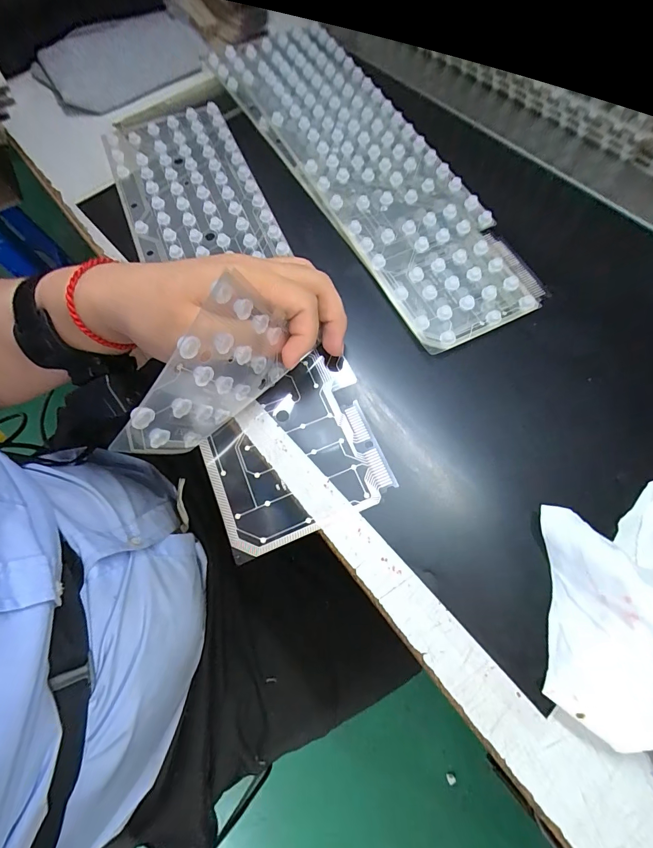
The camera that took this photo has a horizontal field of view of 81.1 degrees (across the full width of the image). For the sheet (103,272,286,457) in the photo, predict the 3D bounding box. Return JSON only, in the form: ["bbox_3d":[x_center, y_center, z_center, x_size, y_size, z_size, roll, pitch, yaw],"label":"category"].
[{"bbox_3d":[-0.057,-0.022,0.205,0.009,0.086,0.090,33,94,18],"label":"sheet"}]

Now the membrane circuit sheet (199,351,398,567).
[{"bbox_3d":[-0.024,0.016,0.242,0.101,0.007,0.105,-22,70,-8],"label":"membrane circuit sheet"}]

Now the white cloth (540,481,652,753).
[{"bbox_3d":[0.168,0.088,0.192,0.125,0.038,0.104,-11,69,-4],"label":"white cloth"}]

